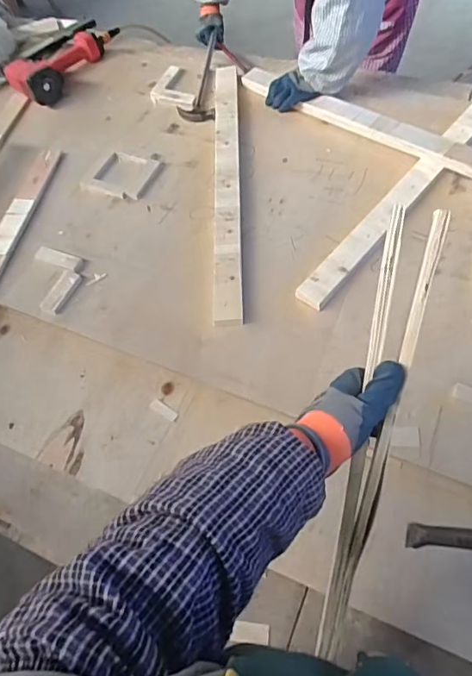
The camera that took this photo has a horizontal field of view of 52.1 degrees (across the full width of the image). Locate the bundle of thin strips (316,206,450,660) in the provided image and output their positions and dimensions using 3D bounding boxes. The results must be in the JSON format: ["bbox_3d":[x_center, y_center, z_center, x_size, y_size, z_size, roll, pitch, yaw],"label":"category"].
[{"bbox_3d":[0.130,0.115,0.477,0.045,0.025,0.471,8,104,4],"label":"bundle of thin strips"}]

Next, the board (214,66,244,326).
[{"bbox_3d":[-0.018,-0.347,1.027,0.054,0.019,0.727,-4,60,5],"label":"board"}]

